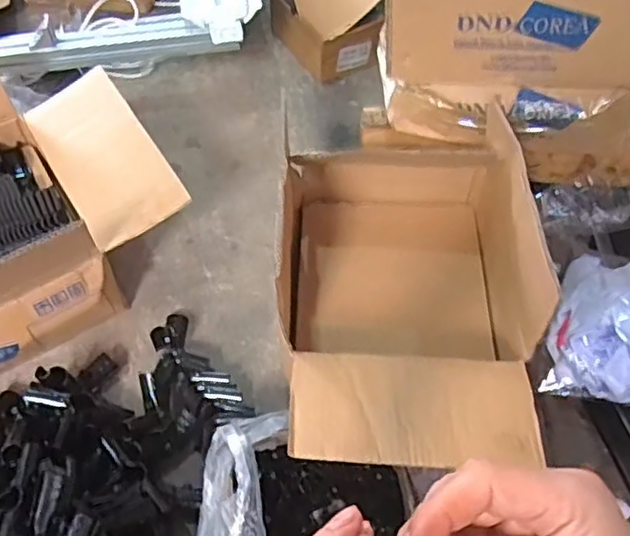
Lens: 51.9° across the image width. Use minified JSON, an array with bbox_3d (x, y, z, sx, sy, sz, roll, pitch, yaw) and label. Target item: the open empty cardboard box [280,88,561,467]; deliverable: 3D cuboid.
[{"bbox_3d":[0.106,0.024,0.795,0.278,0.256,0.441,1,55,-1],"label":"open empty cardboard box"}]

